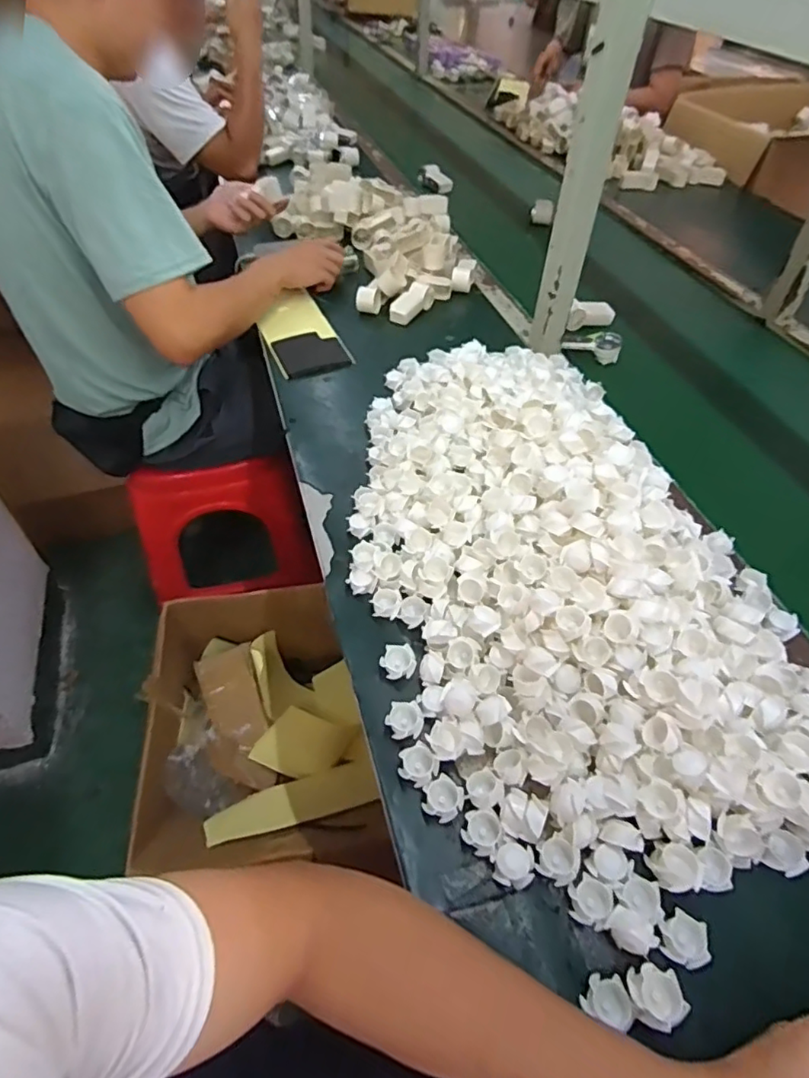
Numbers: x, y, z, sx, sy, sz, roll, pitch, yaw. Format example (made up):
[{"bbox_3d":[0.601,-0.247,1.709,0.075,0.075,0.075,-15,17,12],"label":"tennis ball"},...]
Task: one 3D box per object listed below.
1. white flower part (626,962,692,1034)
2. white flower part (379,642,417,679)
[{"bbox_3d":[0.159,0.289,0.360,0.027,0.020,0.032,-9,50,-10],"label":"white flower part"},{"bbox_3d":[-0.006,0.112,0.527,0.031,0.012,0.030,1,49,-1],"label":"white flower part"}]

